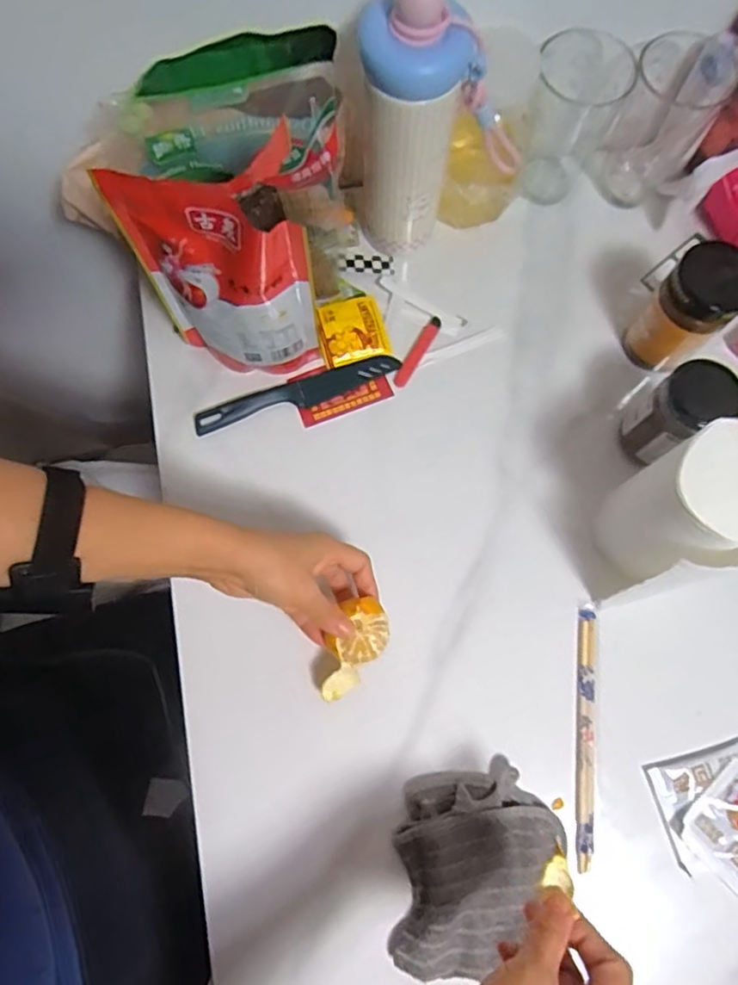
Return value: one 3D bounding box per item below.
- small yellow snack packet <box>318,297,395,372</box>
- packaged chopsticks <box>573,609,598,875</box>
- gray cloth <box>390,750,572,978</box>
[{"bbox_3d":[-0.016,-0.156,0.588,0.064,0.010,0.063,-14,75,-5],"label":"small yellow snack packet"},{"bbox_3d":[0.176,0.192,0.490,0.015,0.004,0.197,7,75,1],"label":"packaged chopsticks"},{"bbox_3d":[0.069,0.279,0.455,0.112,0.023,0.151,37,77,9],"label":"gray cloth"}]

